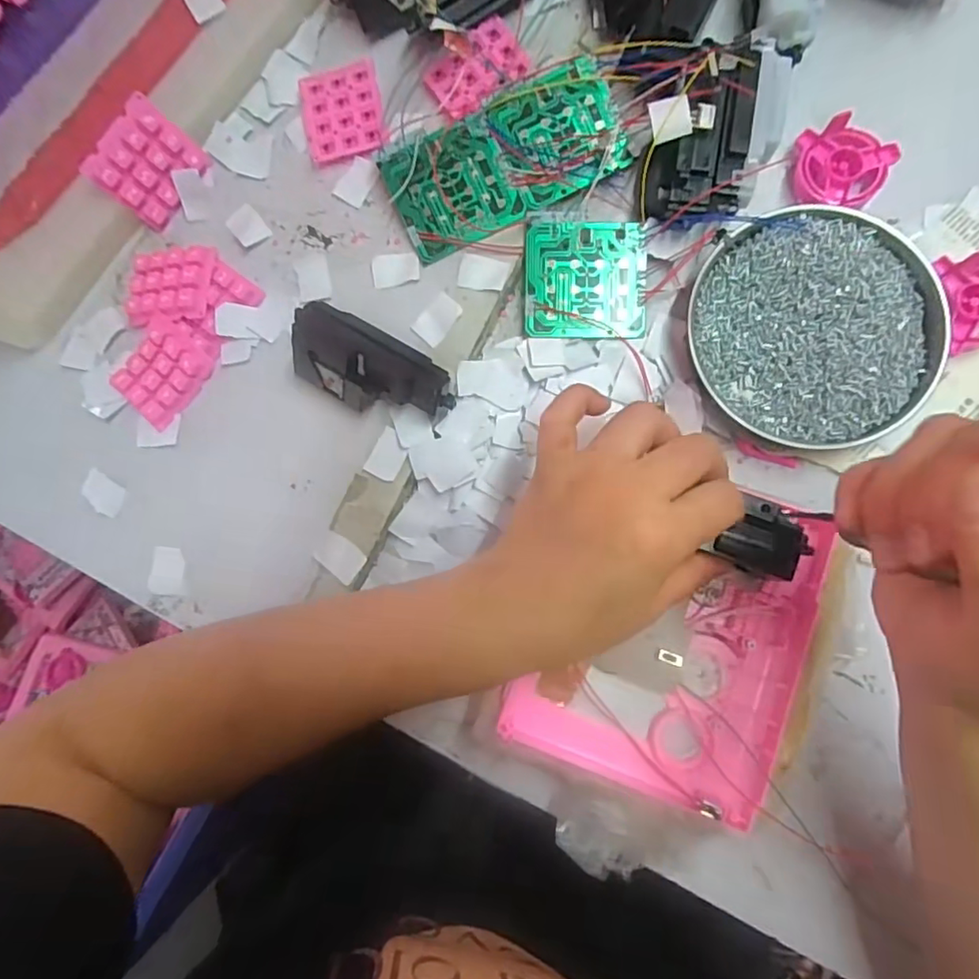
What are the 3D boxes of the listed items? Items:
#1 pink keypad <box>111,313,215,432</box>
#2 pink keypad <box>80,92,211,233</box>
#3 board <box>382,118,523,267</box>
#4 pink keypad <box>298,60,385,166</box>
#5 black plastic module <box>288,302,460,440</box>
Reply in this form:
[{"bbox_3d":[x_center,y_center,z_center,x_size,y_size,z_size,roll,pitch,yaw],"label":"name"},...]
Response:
[{"bbox_3d":[-0.207,-0.074,0.367,0.046,0.012,0.059,41,91,7],"label":"pink keypad"},{"bbox_3d":[-0.212,-0.202,0.362,0.059,0.049,0.008,-53,49,1],"label":"pink keypad"},{"bbox_3d":[-0.022,-0.183,0.353,0.071,0.004,0.063,-26,96,3],"label":"board"},{"bbox_3d":[-0.094,-0.241,0.368,0.052,0.008,0.063,-14,85,5],"label":"pink keypad"},{"bbox_3d":[-0.069,-0.068,0.340,0.099,0.032,0.044,29,89,7],"label":"black plastic module"}]

